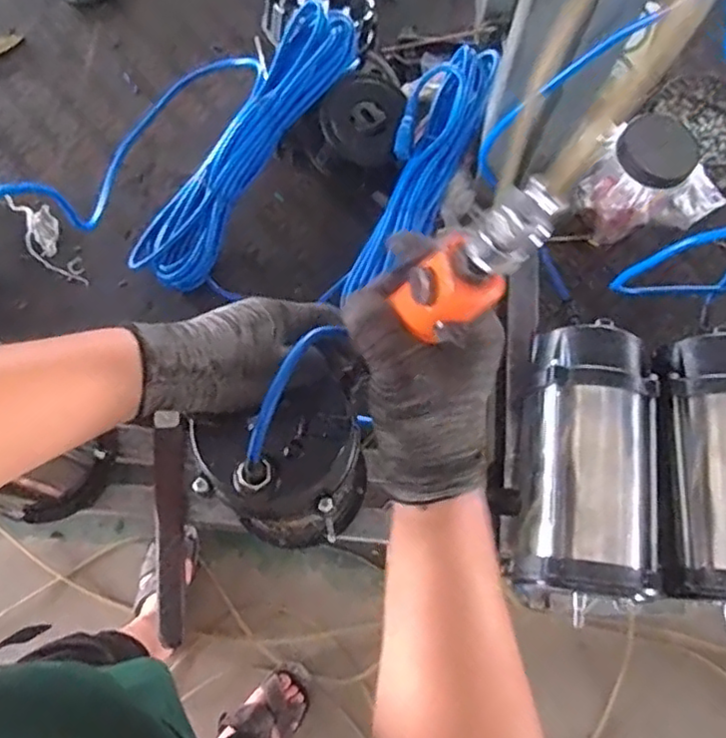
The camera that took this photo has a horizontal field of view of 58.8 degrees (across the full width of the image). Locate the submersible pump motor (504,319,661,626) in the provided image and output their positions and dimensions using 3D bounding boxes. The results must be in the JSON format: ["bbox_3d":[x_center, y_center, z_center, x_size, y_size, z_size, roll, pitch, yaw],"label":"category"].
[{"bbox_3d":[0.213,0.096,0.638,0.115,0.111,0.267,9,73,2],"label":"submersible pump motor"}]

